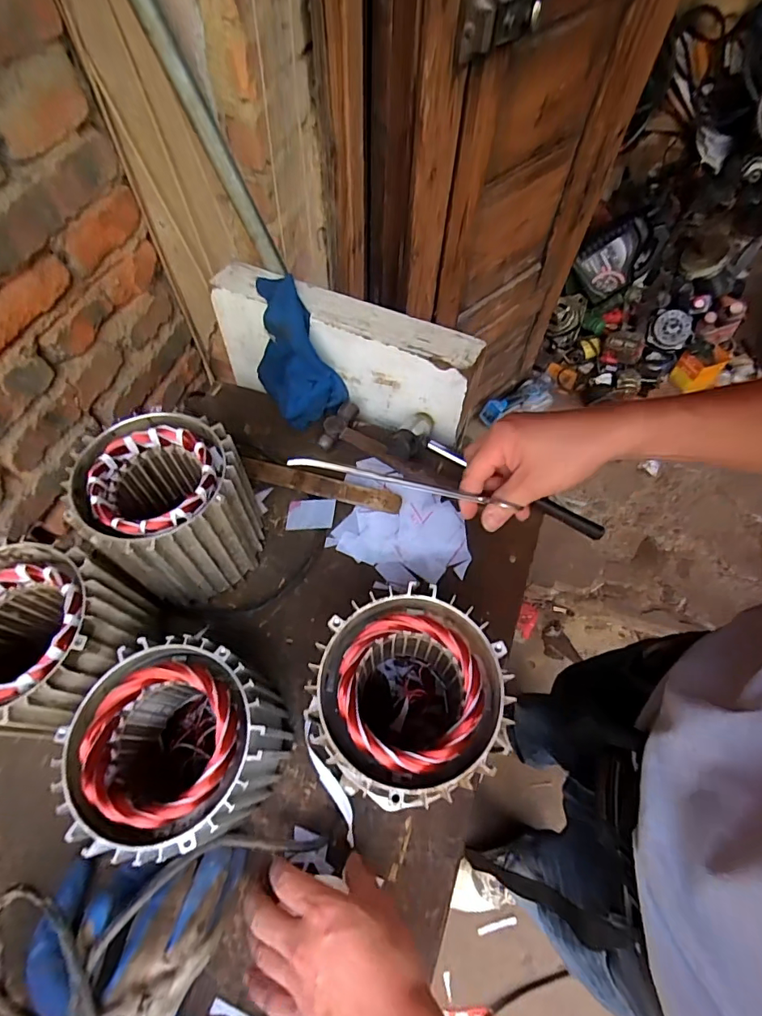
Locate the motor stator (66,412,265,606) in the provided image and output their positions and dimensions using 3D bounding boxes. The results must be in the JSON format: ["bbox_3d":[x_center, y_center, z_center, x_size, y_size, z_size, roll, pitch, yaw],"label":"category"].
[{"bbox_3d":[-0.202,0.005,0.490,0.140,0.159,0.131,1,62,-1],"label":"motor stator"}]

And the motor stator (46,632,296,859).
[{"bbox_3d":[-0.160,0.196,0.401,0.142,0.128,0.136,1,62,-1],"label":"motor stator"}]

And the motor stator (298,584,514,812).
[{"bbox_3d":[0.023,0.159,0.411,0.141,0.152,0.143,10,62,4],"label":"motor stator"}]

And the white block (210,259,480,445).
[{"bbox_3d":[-0.048,-0.198,0.627,0.332,0.144,0.069,19,63,9],"label":"white block"}]

